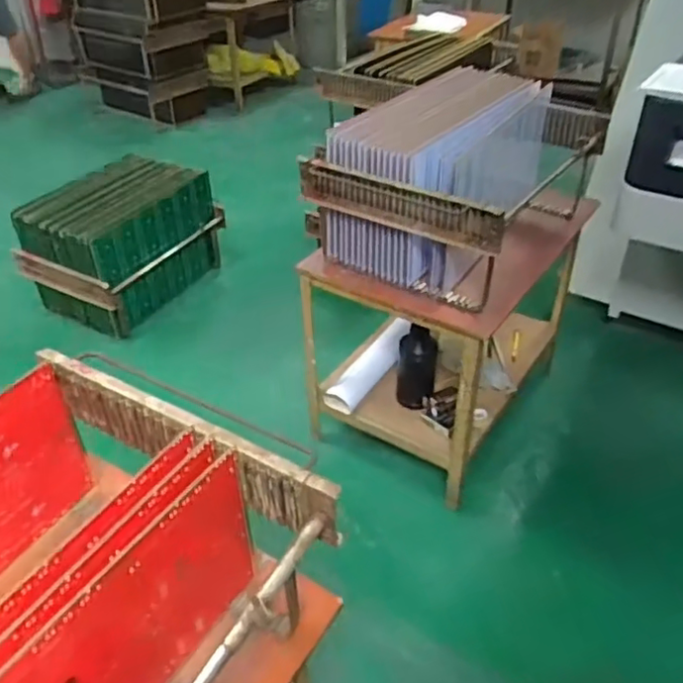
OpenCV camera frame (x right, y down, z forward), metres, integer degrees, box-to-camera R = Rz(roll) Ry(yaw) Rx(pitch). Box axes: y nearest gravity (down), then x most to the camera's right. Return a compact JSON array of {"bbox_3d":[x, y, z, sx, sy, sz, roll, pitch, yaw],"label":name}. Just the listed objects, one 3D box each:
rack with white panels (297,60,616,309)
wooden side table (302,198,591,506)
[{"bbox_3d":[0.254,-0.355,1.369,0.403,0.288,0.560,22,43,27],"label":"rack with white panels"},{"bbox_3d":[0.280,-0.071,1.604,0.415,0.491,0.665,24,44,29],"label":"wooden side table"}]

